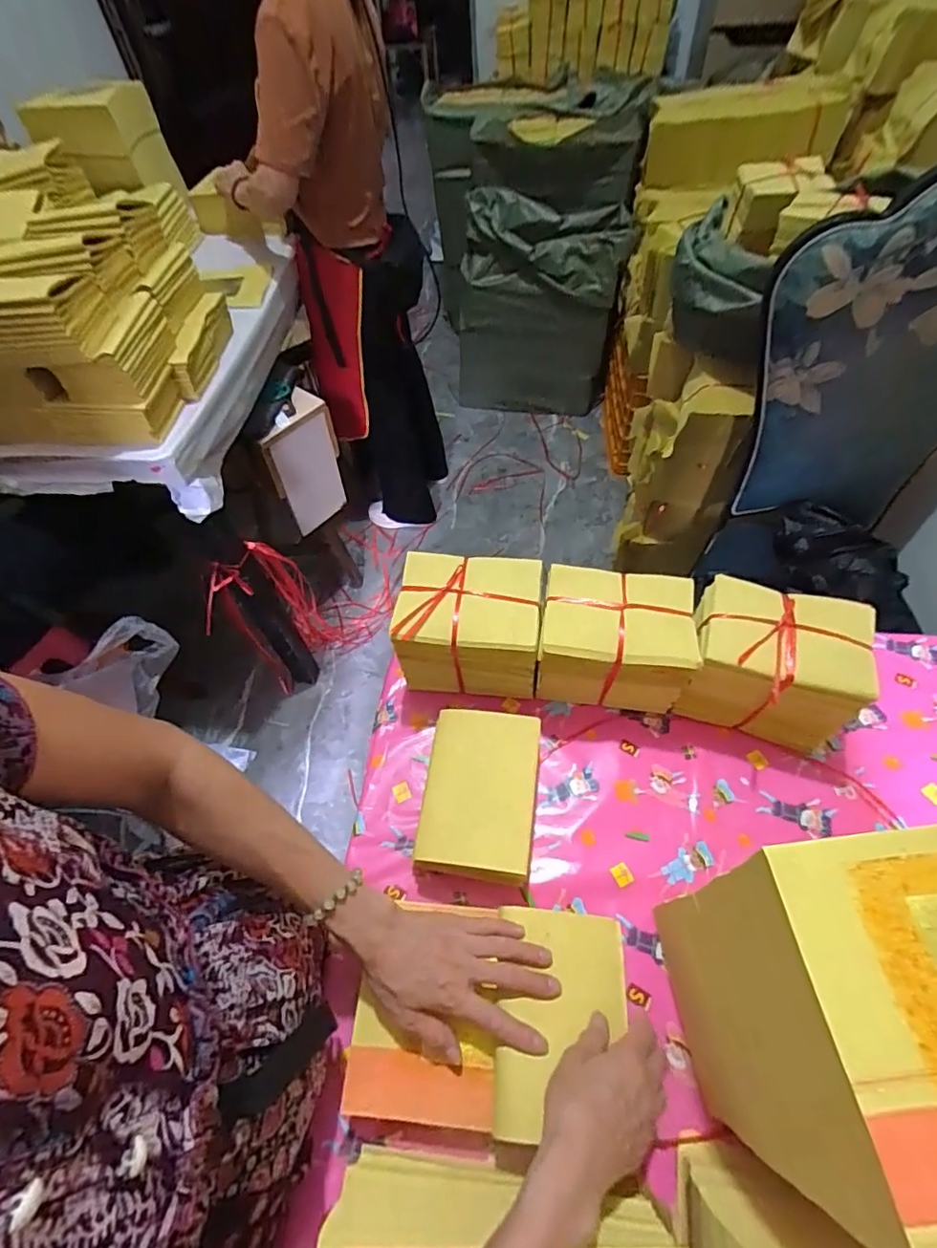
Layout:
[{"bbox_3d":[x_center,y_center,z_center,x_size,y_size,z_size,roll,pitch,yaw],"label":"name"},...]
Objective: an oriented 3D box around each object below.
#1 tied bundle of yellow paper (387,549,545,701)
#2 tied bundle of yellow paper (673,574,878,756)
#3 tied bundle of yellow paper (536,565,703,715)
[{"bbox_3d":[0.004,0.006,0.671,0.163,0.143,0.115,5,58,7],"label":"tied bundle of yellow paper"},{"bbox_3d":[0.345,0.046,0.631,0.165,0.147,0.126,15,59,13],"label":"tied bundle of yellow paper"},{"bbox_3d":[0.171,0.023,0.658,0.165,0.135,0.116,6,58,8],"label":"tied bundle of yellow paper"}]

